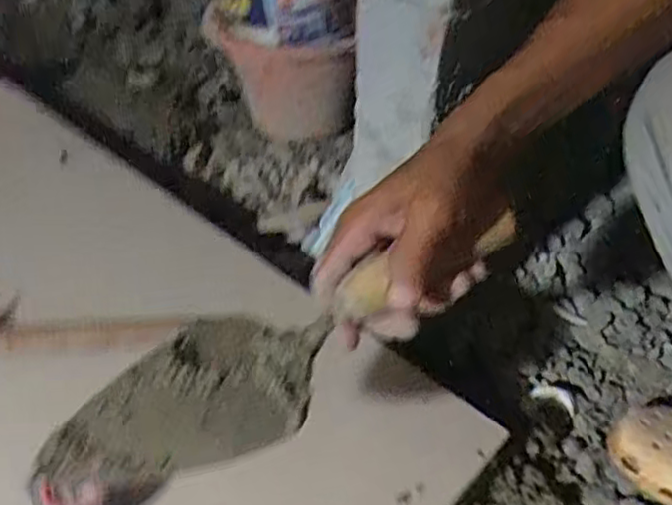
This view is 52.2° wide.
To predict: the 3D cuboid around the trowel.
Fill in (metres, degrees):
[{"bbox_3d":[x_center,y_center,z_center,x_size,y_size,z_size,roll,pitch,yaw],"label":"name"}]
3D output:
[{"bbox_3d":[-0.026,0.056,0.420,0.301,0.059,0.072,-27,51,-12],"label":"trowel"}]

